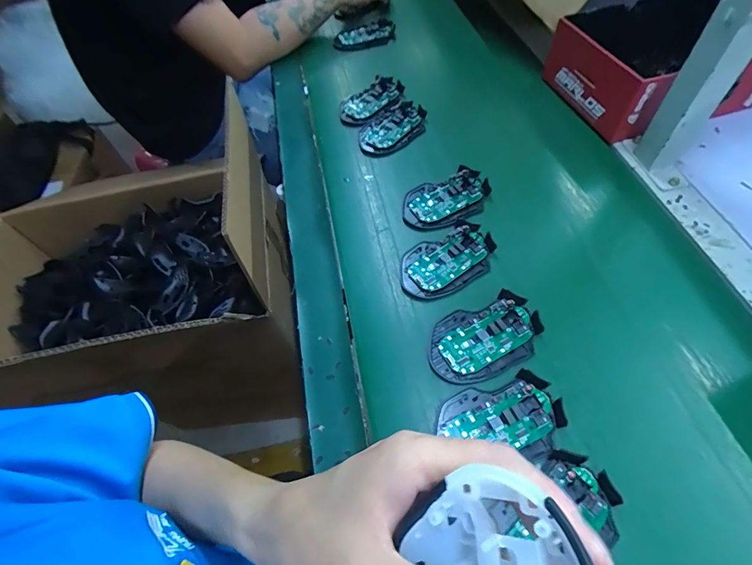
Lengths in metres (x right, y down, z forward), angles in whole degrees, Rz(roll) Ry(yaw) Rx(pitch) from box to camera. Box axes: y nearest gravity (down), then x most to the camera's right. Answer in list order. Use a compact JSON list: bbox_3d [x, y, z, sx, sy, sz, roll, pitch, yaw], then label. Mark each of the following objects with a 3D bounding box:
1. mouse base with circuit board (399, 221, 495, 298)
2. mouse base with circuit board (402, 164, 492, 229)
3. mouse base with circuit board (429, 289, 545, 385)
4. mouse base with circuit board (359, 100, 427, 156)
[{"bbox_3d":[0.080,-0.027,0.439,0.112,0.019,0.072,-29,60,-14],"label":"mouse base with circuit board"},{"bbox_3d":[0.089,-0.105,0.489,0.114,0.018,0.068,-20,58,-9],"label":"mouse base with circuit board"},{"bbox_3d":[0.106,0.053,0.385,0.113,0.016,0.073,-23,58,-11],"label":"mouse base with circuit board"},{"bbox_3d":[0.025,-0.226,0.575,0.113,0.018,0.069,-35,61,-18],"label":"mouse base with circuit board"}]

